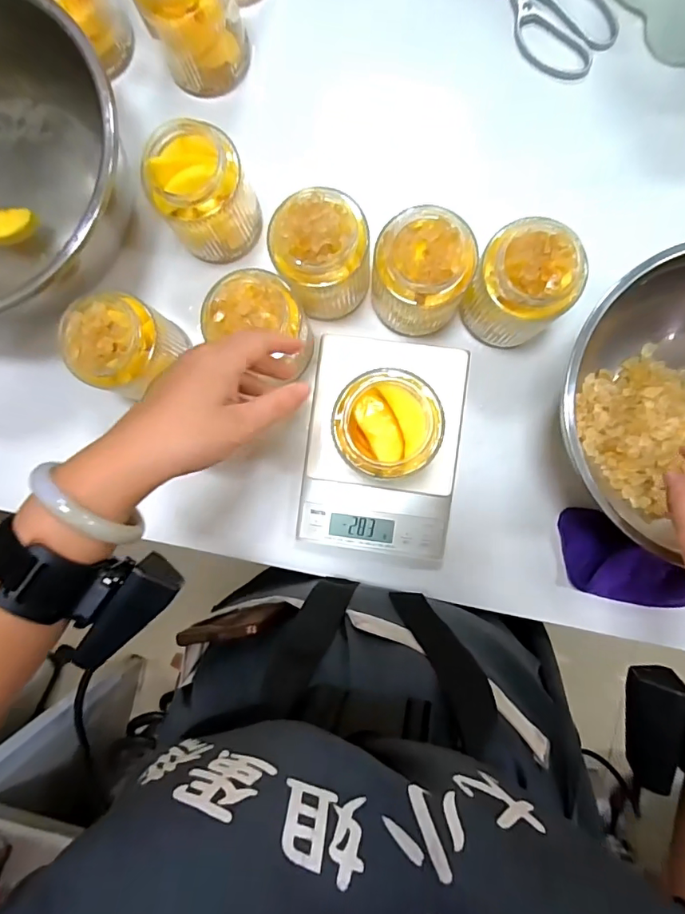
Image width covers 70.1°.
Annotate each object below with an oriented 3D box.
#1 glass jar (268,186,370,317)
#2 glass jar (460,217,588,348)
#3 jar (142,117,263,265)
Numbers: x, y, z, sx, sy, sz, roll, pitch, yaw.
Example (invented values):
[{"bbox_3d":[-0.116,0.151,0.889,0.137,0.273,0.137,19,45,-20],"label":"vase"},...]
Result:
[{"bbox_3d":[-0.017,-0.180,0.441,0.081,0.105,0.076,0,89,3],"label":"glass jar"},{"bbox_3d":[0.157,-0.151,0.440,0.081,0.106,0.078,0,89,3],"label":"glass jar"},{"bbox_3d":[-0.124,-0.238,0.450,0.072,0.098,0.084,40,91,3],"label":"jar"}]

